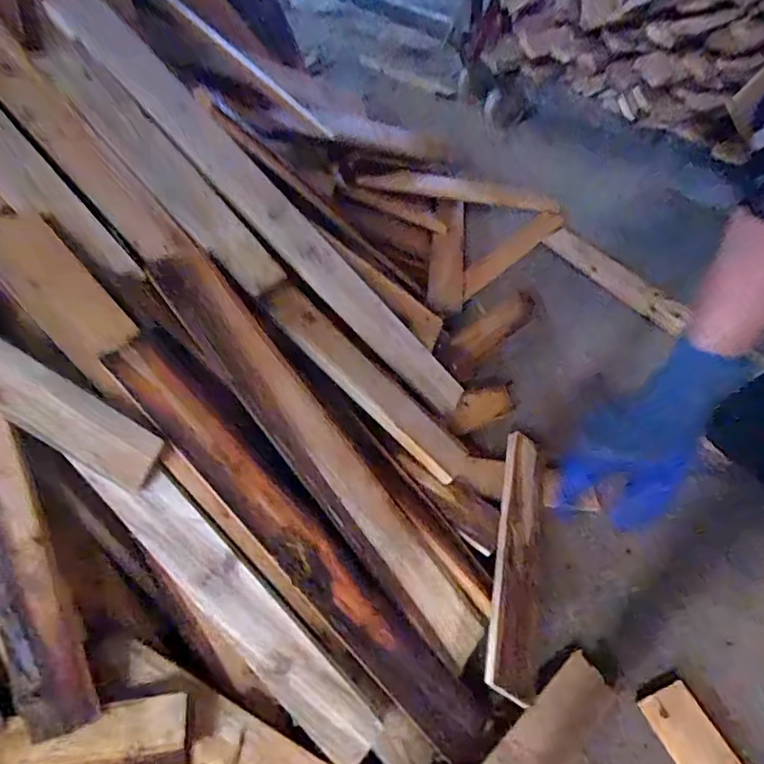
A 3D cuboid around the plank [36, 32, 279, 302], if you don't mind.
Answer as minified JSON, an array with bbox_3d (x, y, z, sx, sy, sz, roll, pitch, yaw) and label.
[{"bbox_3d":[-0.234,-0.230,0.549,0.317,0.027,0.065,48,56,-10],"label":"plank"}]

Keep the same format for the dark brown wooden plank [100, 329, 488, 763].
[{"bbox_3d":[-0.073,0.146,0.455,0.062,0.020,0.472,-41,91,-29],"label":"dark brown wooden plank"}]

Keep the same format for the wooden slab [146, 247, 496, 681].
[{"bbox_3d":[-0.064,0.067,0.506,0.073,0.030,0.488,-36,84,-27],"label":"wooden slab"}]

